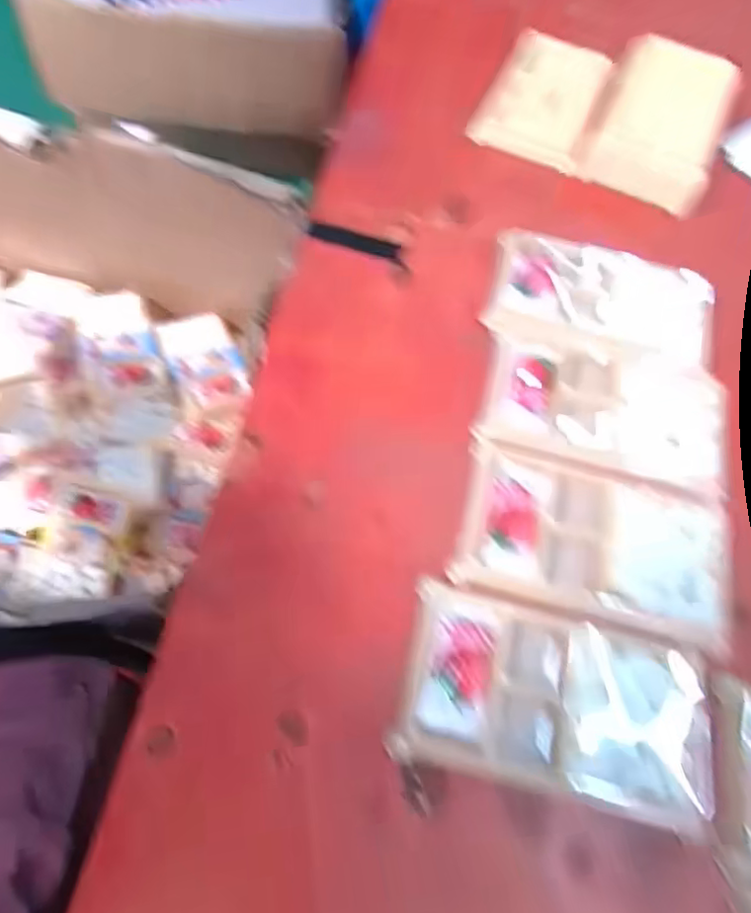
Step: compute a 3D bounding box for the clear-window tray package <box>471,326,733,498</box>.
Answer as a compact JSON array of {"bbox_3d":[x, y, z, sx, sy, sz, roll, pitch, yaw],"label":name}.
[{"bbox_3d":[0.131,-0.029,0.337,0.134,0.010,0.082,14,64,5],"label":"clear-window tray package"}]

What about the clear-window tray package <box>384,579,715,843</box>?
[{"bbox_3d":[0.081,0.109,0.265,0.136,0.010,0.076,13,64,4],"label":"clear-window tray package"}]

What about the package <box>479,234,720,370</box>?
[{"bbox_3d":[0.138,-0.097,0.365,0.132,0.014,0.085,15,64,5],"label":"package"}]

